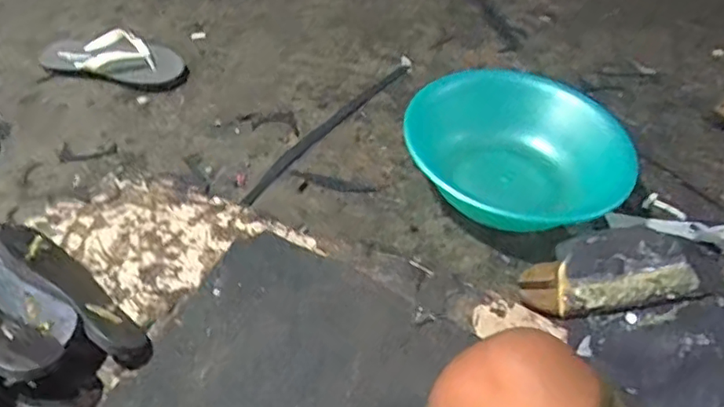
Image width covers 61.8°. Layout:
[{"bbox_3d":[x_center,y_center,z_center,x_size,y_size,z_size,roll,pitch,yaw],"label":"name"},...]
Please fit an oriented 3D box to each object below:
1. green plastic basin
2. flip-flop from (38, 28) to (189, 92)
[{"bbox_3d":[0.212,-0.075,0.876,0.292,0.126,0.292,3,47,-4],"label":"green plastic basin"},{"bbox_3d":[-0.429,-0.250,1.034,0.256,0.055,0.088,12,47,5],"label":"flip-flop"}]

